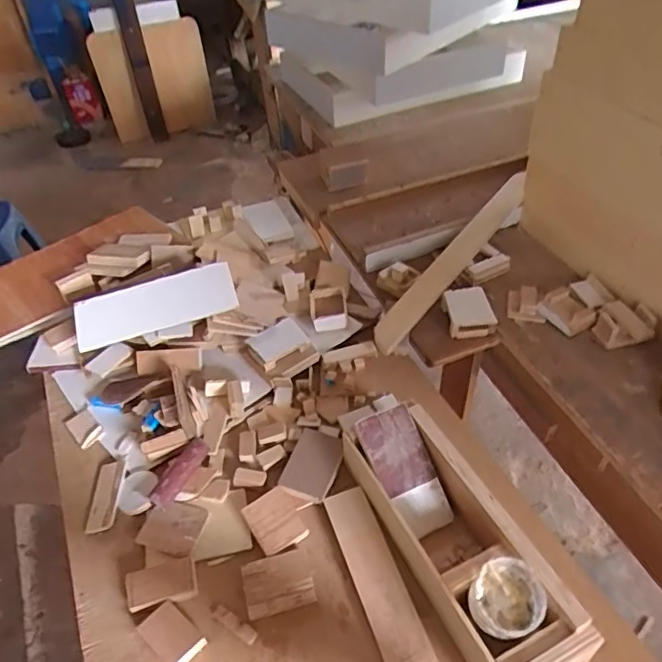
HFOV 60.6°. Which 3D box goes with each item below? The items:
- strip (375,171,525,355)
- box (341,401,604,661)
[{"bbox_3d":[0.214,-0.128,0.952,0.045,0.024,0.468,40,59,8],"label":"strip"},{"bbox_3d":[0.130,0.221,0.620,0.116,0.077,0.316,-22,47,-14],"label":"box"}]

